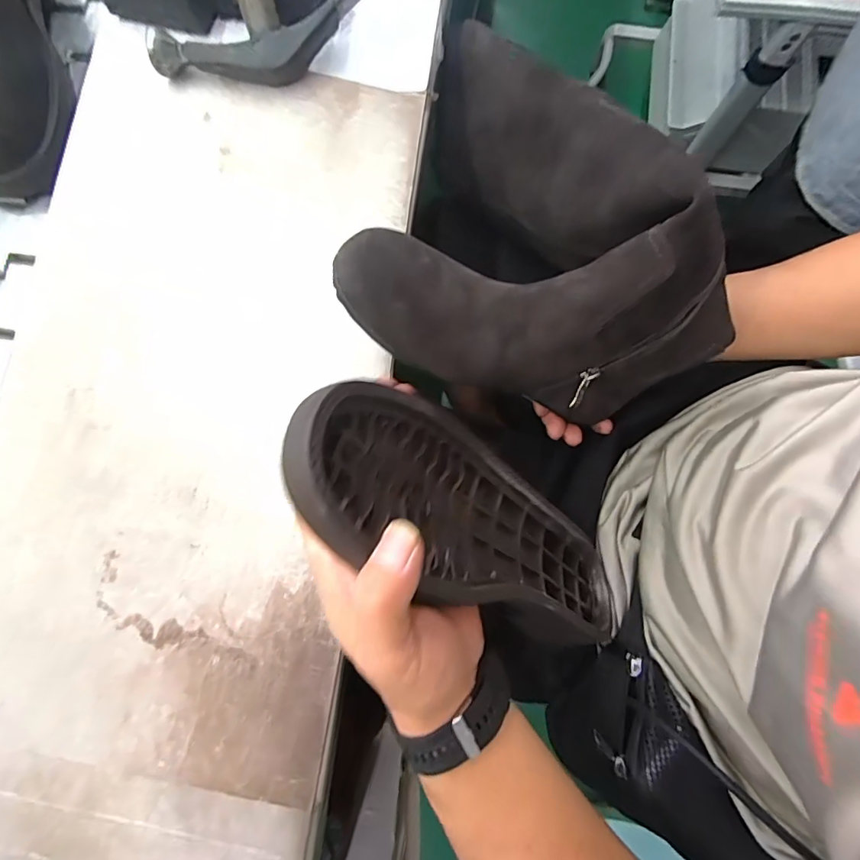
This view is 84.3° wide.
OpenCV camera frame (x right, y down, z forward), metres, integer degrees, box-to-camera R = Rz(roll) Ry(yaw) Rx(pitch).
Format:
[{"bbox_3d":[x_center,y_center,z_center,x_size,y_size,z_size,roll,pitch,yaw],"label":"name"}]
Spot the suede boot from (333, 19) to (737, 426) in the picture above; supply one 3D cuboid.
[{"bbox_3d":[0.080,-0.071,0.303,0.268,0.136,0.081,3,79,-15],"label":"suede boot"}]

